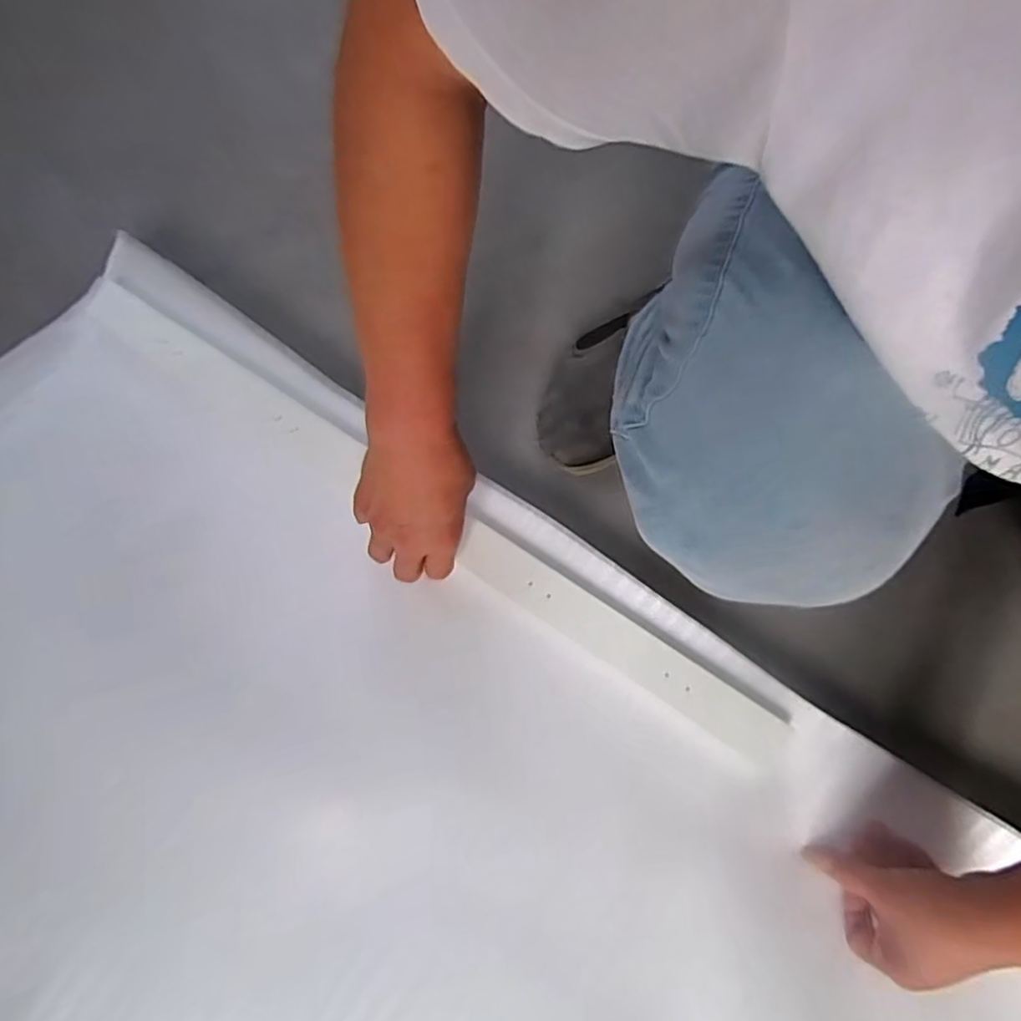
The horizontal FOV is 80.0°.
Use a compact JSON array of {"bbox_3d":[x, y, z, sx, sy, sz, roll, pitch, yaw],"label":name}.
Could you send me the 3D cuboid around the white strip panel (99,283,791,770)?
[{"bbox_3d":[-0.081,-0.005,0.523,0.702,0.017,0.049,34,77,8],"label":"white strip panel"}]

